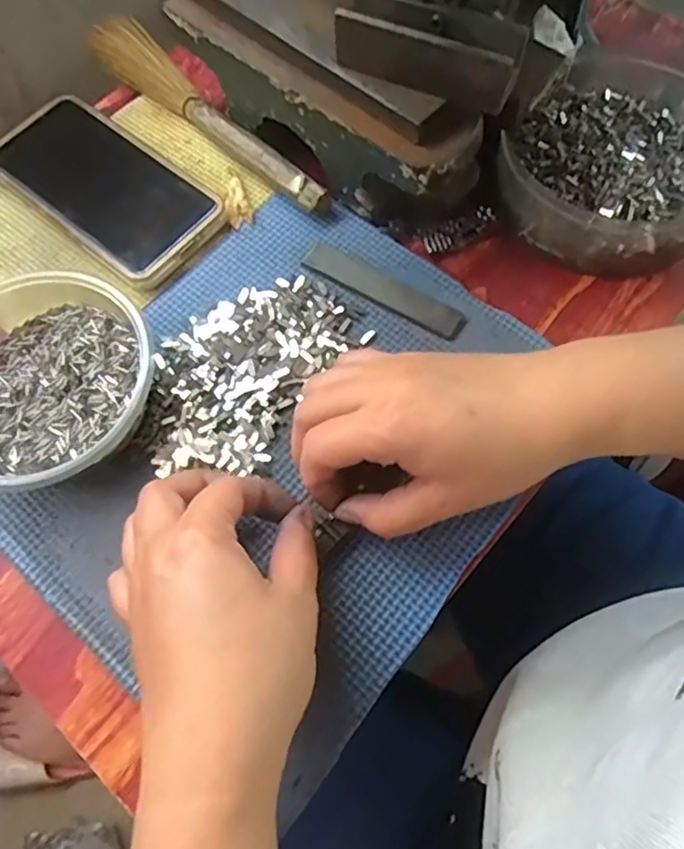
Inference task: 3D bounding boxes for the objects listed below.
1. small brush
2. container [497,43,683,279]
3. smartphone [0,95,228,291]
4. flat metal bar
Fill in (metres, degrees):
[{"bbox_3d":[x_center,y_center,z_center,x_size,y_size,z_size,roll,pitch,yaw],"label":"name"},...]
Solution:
[{"bbox_3d":[-0.088,-0.205,0.407,0.034,0.021,0.222,-42,72,-15],"label":"small brush"},{"bbox_3d":[0.173,-0.162,0.379,0.127,0.038,0.155,34,72,14],"label":"container"},{"bbox_3d":[-0.147,-0.149,0.390,0.151,0.011,0.076,38,73,15],"label":"smartphone"},{"bbox_3d":[0.023,-0.079,0.364,0.101,0.004,0.020,30,71,13],"label":"flat metal bar"}]

